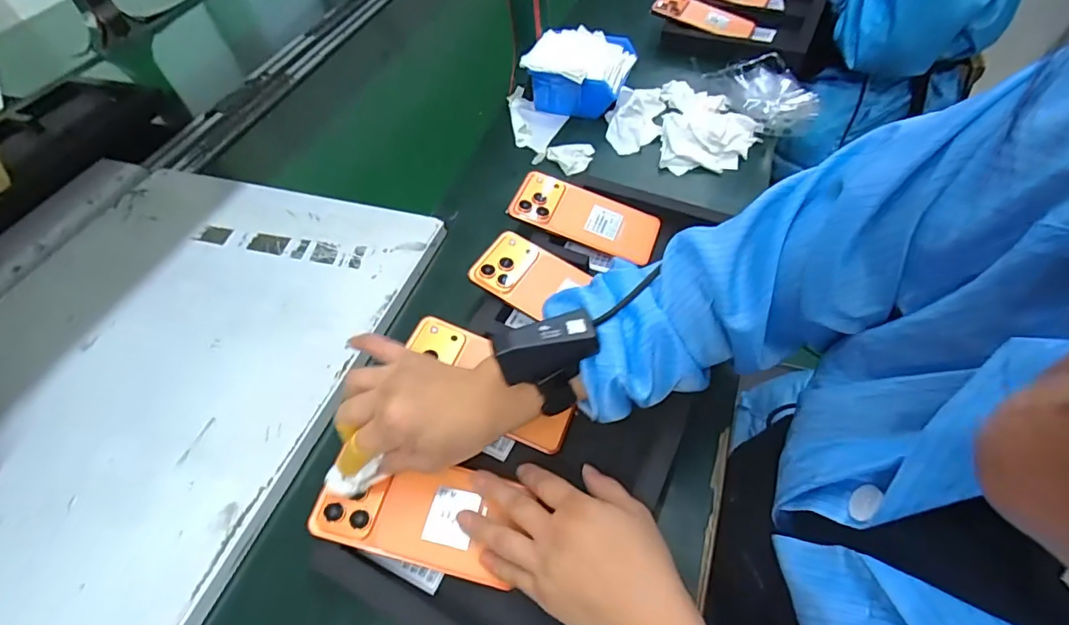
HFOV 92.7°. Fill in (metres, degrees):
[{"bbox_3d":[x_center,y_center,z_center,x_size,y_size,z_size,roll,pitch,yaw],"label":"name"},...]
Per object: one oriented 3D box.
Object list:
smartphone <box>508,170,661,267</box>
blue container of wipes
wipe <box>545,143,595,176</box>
[{"bbox_3d":[0.057,-0.108,0.567,0.160,0.011,0.077,21,56,3],"label":"smartphone"},{"bbox_3d":[0.064,-0.346,0.737,0.144,0.078,0.122,16,55,15],"label":"blue container of wipes"},{"bbox_3d":[0.053,-0.209,0.678,0.056,0.014,0.058,-26,55,-15],"label":"wipe"}]

